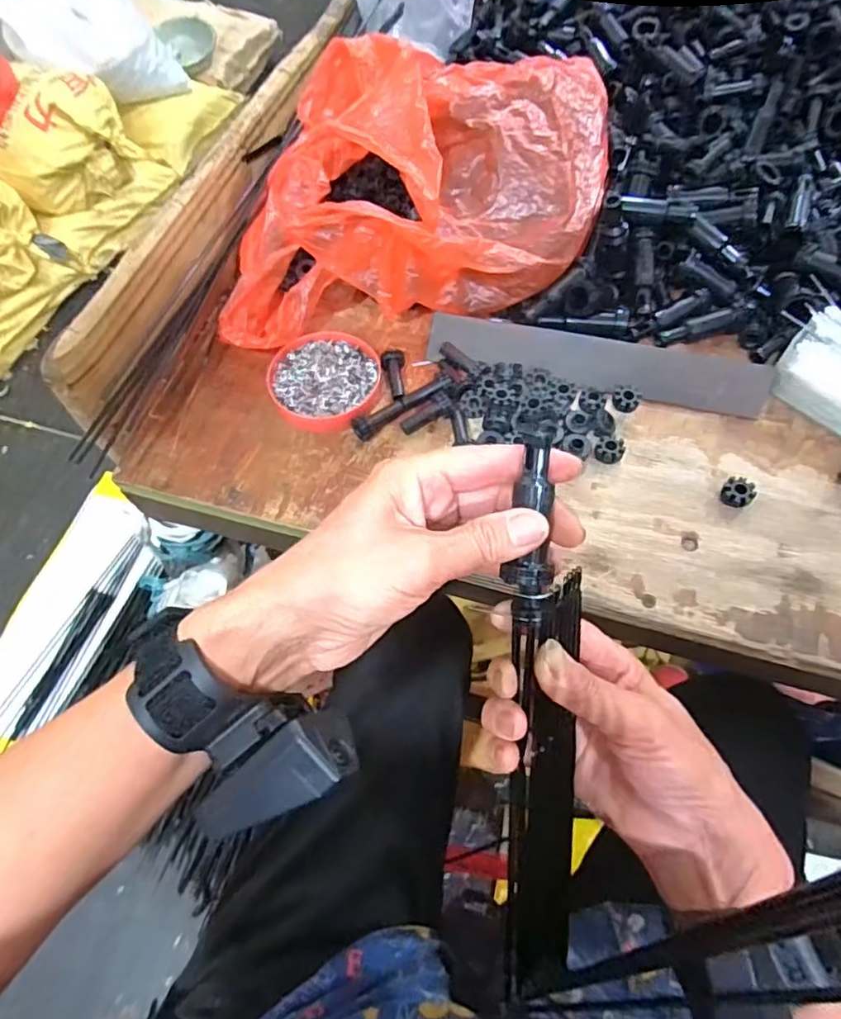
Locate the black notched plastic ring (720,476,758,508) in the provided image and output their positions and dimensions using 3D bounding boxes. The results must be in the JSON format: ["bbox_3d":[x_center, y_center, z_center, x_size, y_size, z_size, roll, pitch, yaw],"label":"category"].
[{"bbox_3d":[0.207,-0.011,0.377,0.020,0.009,0.019,-1,62,2],"label":"black notched plastic ring"}]

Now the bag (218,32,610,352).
[{"bbox_3d":[0.000,-0.247,0.442,0.322,0.121,0.188,-12,62,-5],"label":"bag"}]

